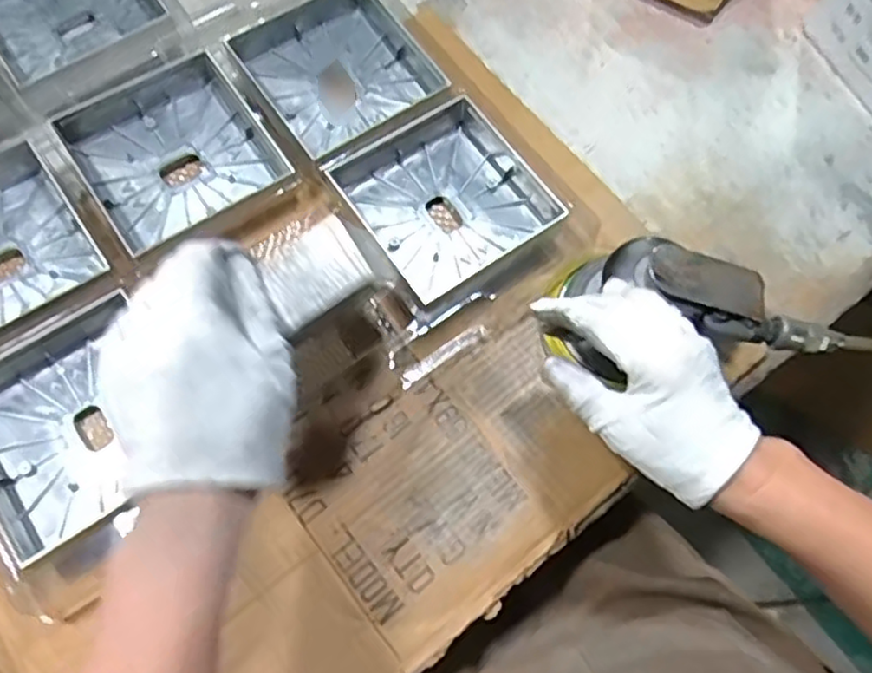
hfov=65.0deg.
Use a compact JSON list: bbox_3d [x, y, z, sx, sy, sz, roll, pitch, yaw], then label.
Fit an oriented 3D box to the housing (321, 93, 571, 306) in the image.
[{"bbox_3d":[0.004,-0.107,0.538,0.137,0.046,0.144,-33,73,-15],"label":"housing"}]

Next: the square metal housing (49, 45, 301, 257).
[{"bbox_3d":[-0.208,-0.149,0.533,0.134,0.032,0.134,-33,72,-15],"label":"square metal housing"}]

